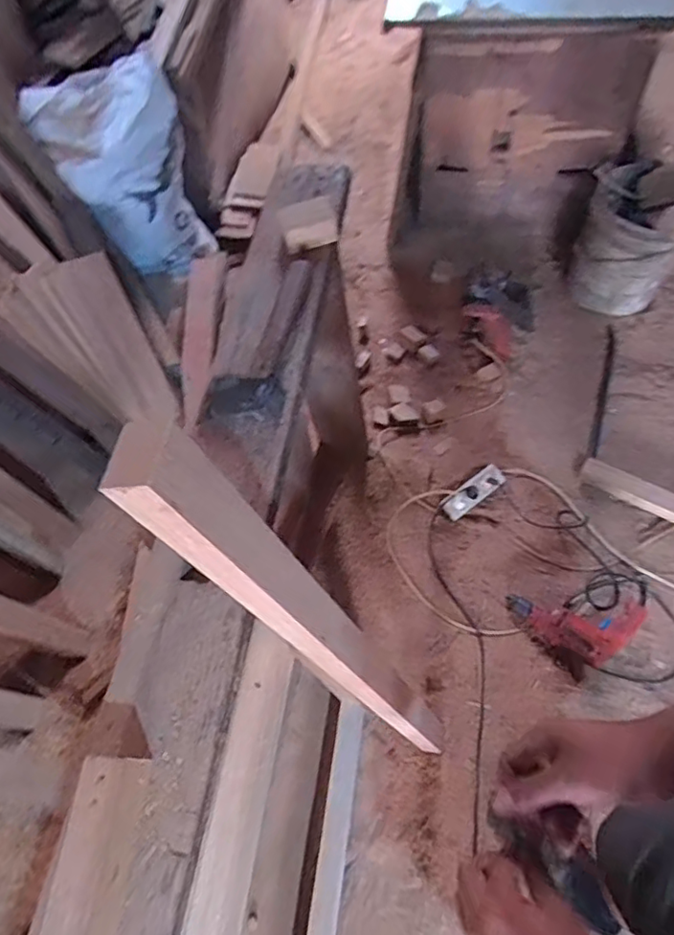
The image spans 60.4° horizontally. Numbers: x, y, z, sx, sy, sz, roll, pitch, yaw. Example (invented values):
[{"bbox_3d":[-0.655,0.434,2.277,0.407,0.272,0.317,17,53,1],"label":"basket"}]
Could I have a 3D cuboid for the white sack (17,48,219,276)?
[{"bbox_3d":[-0.568,-0.788,1.603,0.368,0.567,0.212,-20,58,-8],"label":"white sack"}]

